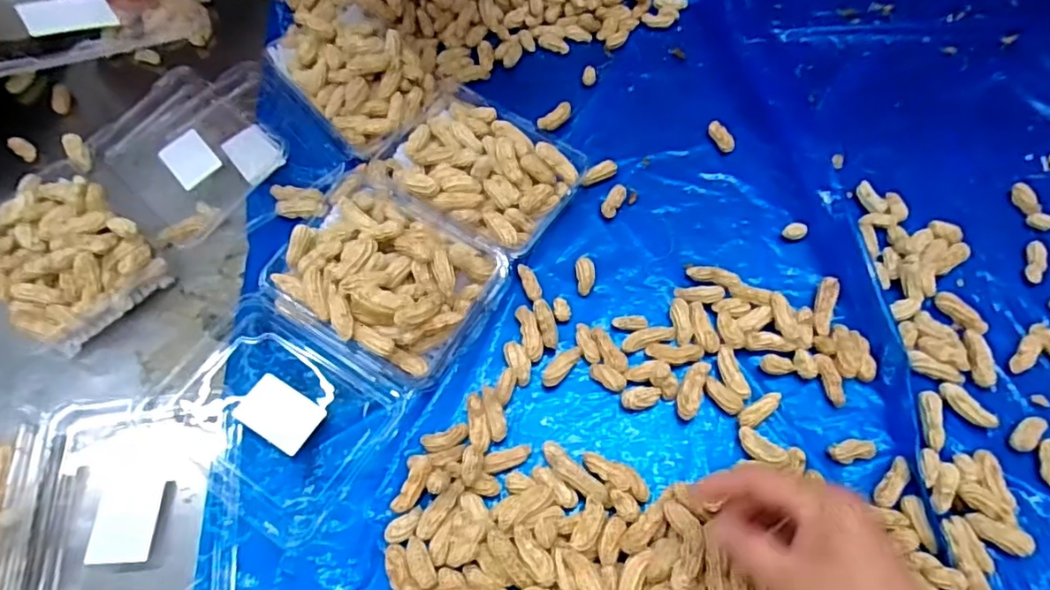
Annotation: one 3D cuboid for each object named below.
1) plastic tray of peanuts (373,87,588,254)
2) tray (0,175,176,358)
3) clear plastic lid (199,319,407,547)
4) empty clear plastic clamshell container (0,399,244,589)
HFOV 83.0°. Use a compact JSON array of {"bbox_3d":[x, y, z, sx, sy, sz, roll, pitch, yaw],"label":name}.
[{"bbox_3d":[-0.044,-0.118,0.555,0.174,0.056,0.143,29,66,16],"label":"plastic tray of peanuts"},{"bbox_3d":[-0.402,-0.038,0.512,0.168,0.052,0.119,39,68,20],"label":"tray"},{"bbox_3d":[-0.187,0.095,0.455,0.149,0.021,0.121,30,66,16],"label":"clear plastic lid"},{"bbox_3d":[-0.276,0.151,0.413,0.139,0.033,0.165,-8,61,-4],"label":"empty clear plastic clamshell container"}]

